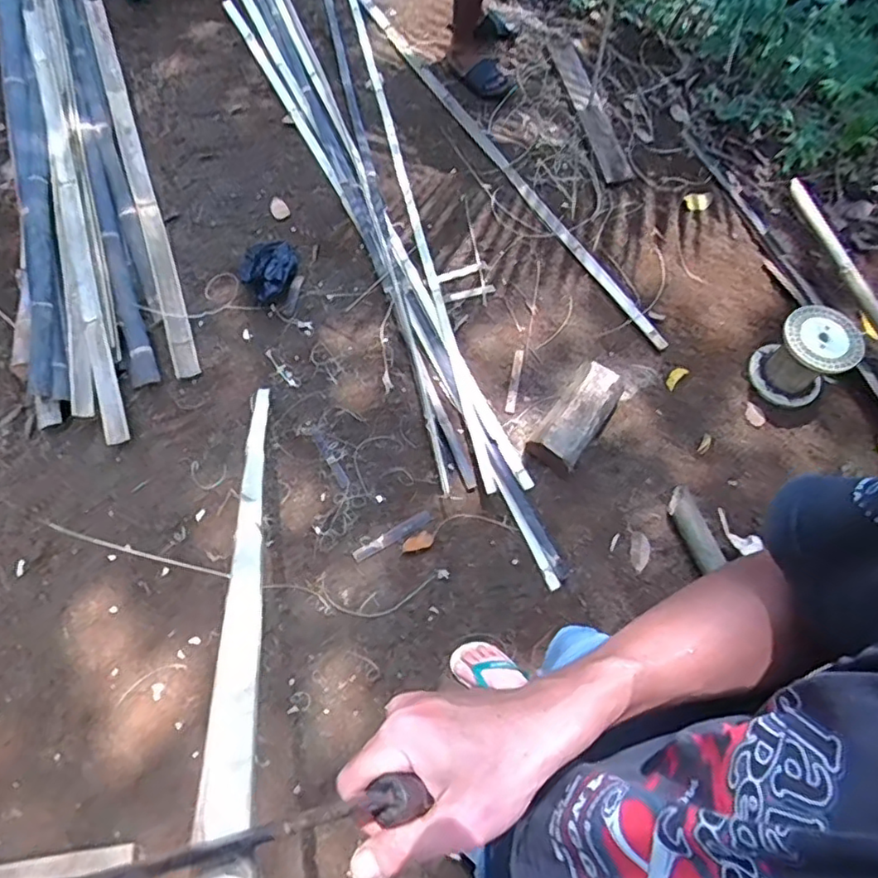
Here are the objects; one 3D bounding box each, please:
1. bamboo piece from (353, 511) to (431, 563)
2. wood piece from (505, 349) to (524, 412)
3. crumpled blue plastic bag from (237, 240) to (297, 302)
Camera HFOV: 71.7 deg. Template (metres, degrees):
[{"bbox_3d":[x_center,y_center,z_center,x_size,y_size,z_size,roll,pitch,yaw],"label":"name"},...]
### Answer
[{"bbox_3d":[-0.118,0.246,1.549,0.216,0.007,0.032,-30,71,-12],"label":"bamboo piece"},{"bbox_3d":[0.216,-0.167,1.721,0.027,0.009,0.202,10,68,4],"label":"wood piece"},{"bbox_3d":[-0.505,-0.517,1.839,0.146,0.079,0.193,42,74,15],"label":"crumpled blue plastic bag"}]

